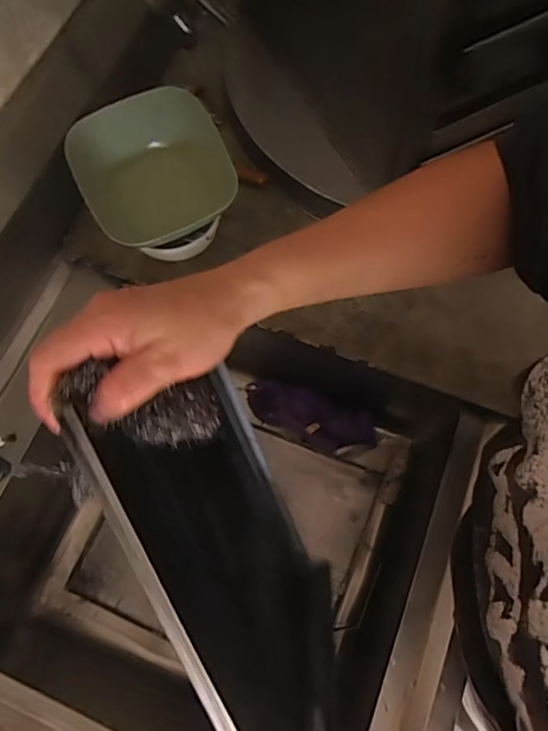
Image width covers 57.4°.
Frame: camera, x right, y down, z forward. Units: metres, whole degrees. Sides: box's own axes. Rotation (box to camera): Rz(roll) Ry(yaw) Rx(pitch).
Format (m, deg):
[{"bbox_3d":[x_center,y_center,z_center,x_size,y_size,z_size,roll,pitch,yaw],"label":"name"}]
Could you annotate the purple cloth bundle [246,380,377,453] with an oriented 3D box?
[{"bbox_3d":[0.049,0.069,0.686,0.191,0.061,0.064,20,72,8],"label":"purple cloth bundle"}]

